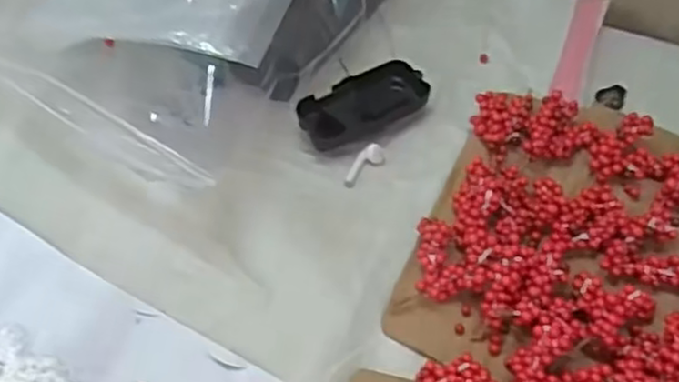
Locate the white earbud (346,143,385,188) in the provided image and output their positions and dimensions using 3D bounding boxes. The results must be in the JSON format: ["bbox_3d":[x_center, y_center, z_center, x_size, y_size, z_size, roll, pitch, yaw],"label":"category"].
[{"bbox_3d":[0.018,-0.019,0.572,0.017,0.009,0.043,34,74,25],"label":"white earbud"}]

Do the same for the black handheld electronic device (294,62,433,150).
[{"bbox_3d":[0.019,-0.071,0.598,0.106,0.023,0.050,-22,55,-14],"label":"black handheld electronic device"}]

